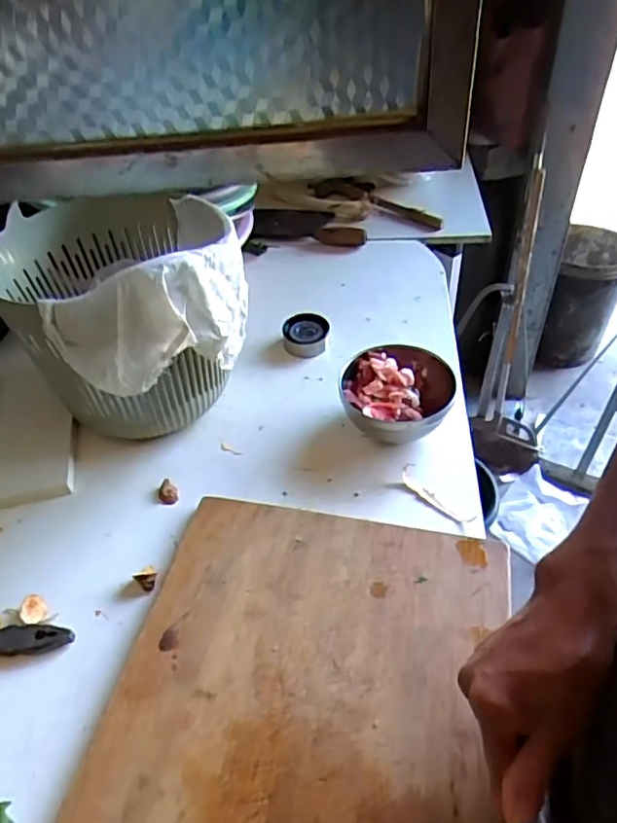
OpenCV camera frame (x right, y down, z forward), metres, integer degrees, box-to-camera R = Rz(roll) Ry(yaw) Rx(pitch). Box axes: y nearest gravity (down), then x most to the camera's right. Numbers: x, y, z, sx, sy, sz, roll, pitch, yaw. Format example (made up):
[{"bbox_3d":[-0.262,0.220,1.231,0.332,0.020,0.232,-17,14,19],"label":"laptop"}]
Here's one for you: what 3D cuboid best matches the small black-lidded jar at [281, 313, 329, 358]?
[{"bbox_3d":[-0.003,-0.111,0.853,0.065,0.029,0.063,-2,45,2],"label":"small black-lidded jar"}]

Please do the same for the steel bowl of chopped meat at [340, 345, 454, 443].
[{"bbox_3d":[0.111,-0.014,0.723,0.137,0.078,0.133,-2,45,2],"label":"steel bowl of chopped meat"}]

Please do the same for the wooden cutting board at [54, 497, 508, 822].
[{"bbox_3d":[-0.004,0.284,0.460,0.344,0.039,0.478,7,46,10],"label":"wooden cutting board"}]

